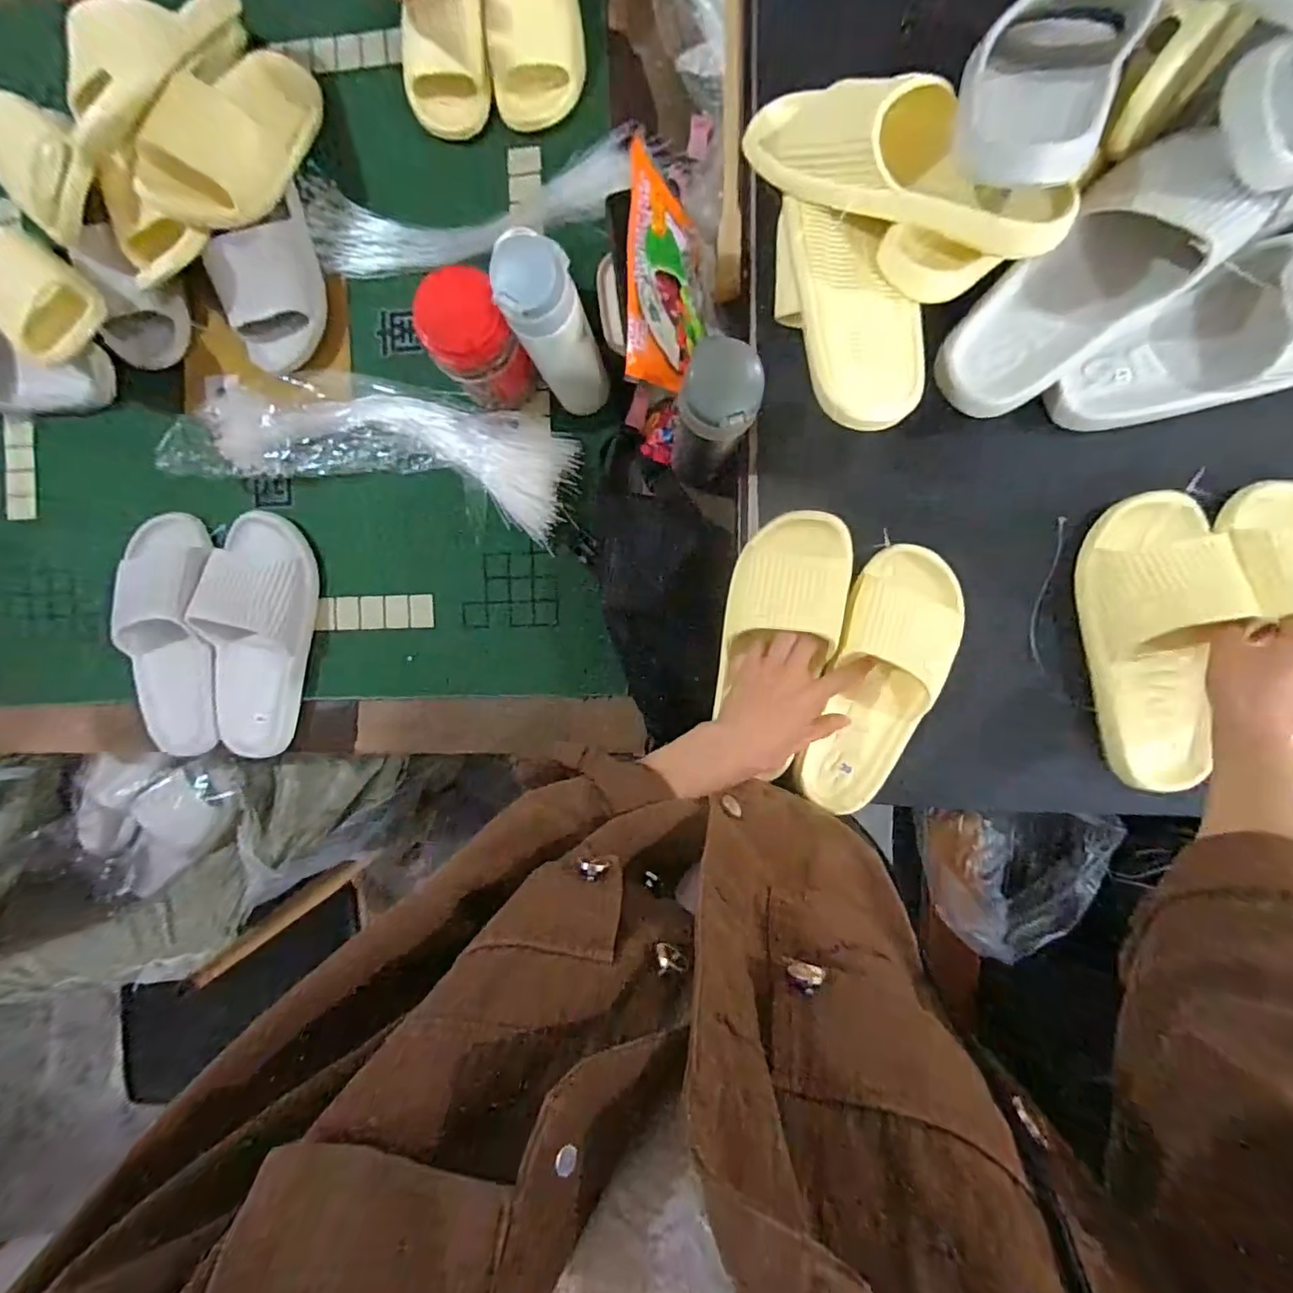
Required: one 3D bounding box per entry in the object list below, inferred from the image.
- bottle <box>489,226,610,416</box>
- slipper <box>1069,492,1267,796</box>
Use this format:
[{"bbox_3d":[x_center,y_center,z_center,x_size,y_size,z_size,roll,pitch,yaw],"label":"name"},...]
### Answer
[{"bbox_3d":[-0.081,-0.290,0.541,0.062,0.236,0.061,0,91,6],"label":"bottle"},{"bbox_3d":[0.435,-0.005,0.487,0.099,0.054,0.249,-1,91,6],"label":"slipper"}]

